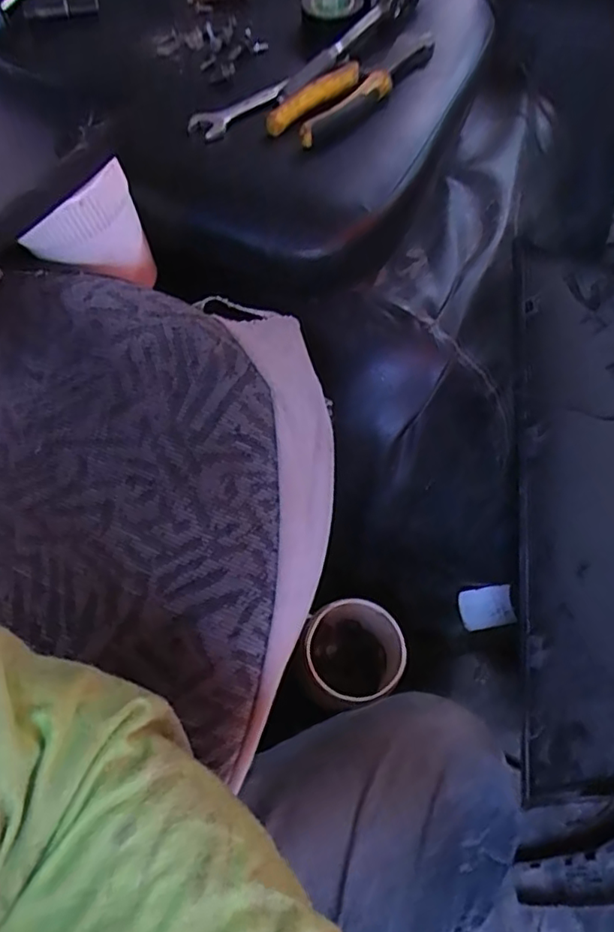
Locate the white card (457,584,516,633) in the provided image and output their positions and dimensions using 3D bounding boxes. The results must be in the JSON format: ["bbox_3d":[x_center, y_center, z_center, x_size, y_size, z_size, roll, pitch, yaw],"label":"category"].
[{"bbox_3d":[0.208,0.165,0.671,0.059,0.004,0.045,-11,83,3],"label":"white card"}]

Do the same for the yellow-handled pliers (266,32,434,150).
[{"bbox_3d":[0.043,-0.319,0.480,0.050,0.019,0.174,41,70,17],"label":"yellow-handled pliers"}]

